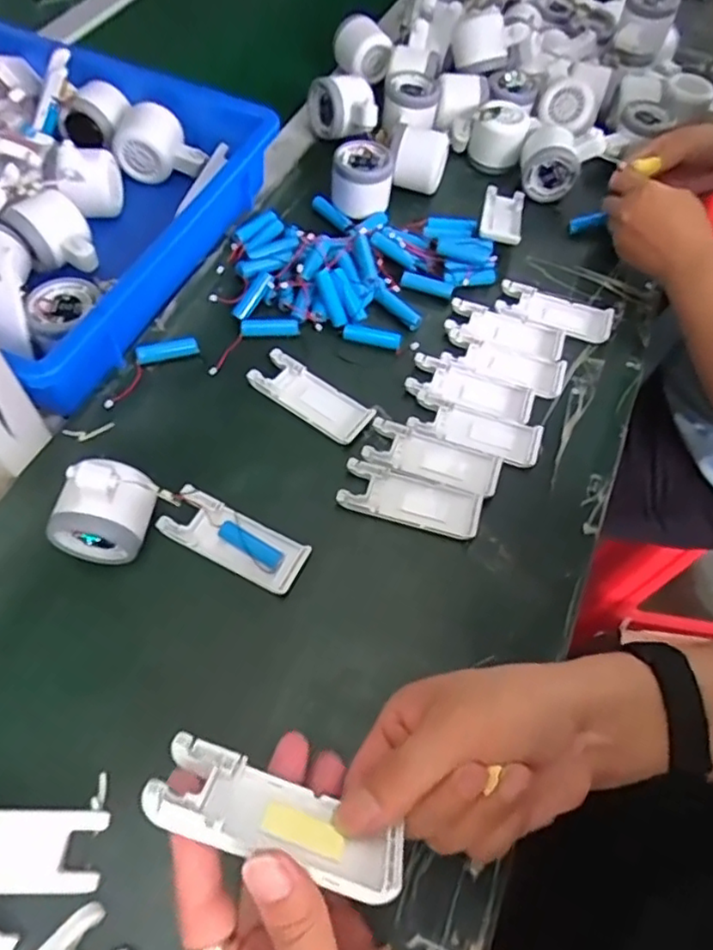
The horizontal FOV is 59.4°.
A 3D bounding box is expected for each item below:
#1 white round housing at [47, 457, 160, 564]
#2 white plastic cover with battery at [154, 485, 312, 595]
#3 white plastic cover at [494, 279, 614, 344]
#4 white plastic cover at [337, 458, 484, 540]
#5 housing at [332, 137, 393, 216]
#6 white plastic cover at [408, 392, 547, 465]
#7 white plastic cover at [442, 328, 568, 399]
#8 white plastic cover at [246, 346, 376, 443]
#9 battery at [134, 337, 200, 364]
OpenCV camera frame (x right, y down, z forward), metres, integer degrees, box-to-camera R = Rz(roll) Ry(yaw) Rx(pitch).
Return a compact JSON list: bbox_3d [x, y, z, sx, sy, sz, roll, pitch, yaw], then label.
[{"bbox_3d":[-0.163,0.025,0.404,0.059,0.078,0.042,13,60,2],"label":"white round housing"},{"bbox_3d":[-0.086,0.044,0.440,0.102,0.010,0.040,26,61,9],"label":"white plastic cover with battery"},{"bbox_3d":[0.182,-0.151,0.574,0.104,0.010,0.044,18,60,5],"label":"white plastic cover"},{"bbox_3d":[0.041,0.017,0.468,0.104,0.006,0.042,16,60,4],"label":"white plastic cover"},{"bbox_3d":[0.005,-0.295,0.624,0.058,0.049,0.058,2,60,-4],"label":"housing"},{"bbox_3d":[0.096,-0.039,0.503,0.102,0.008,0.043,22,61,7],"label":"white plastic cover"},{"bbox_3d":[0.128,-0.098,0.541,0.103,0.008,0.043,20,61,6],"label":"white plastic cover"},{"bbox_3d":[-0.037,-0.064,0.509,0.103,0.006,0.041,33,63,13],"label":"white plastic cover"},{"bbox_3d":[-0.156,-0.104,0.515,0.051,0.012,0.016,-18,62,-28],"label":"battery"}]

